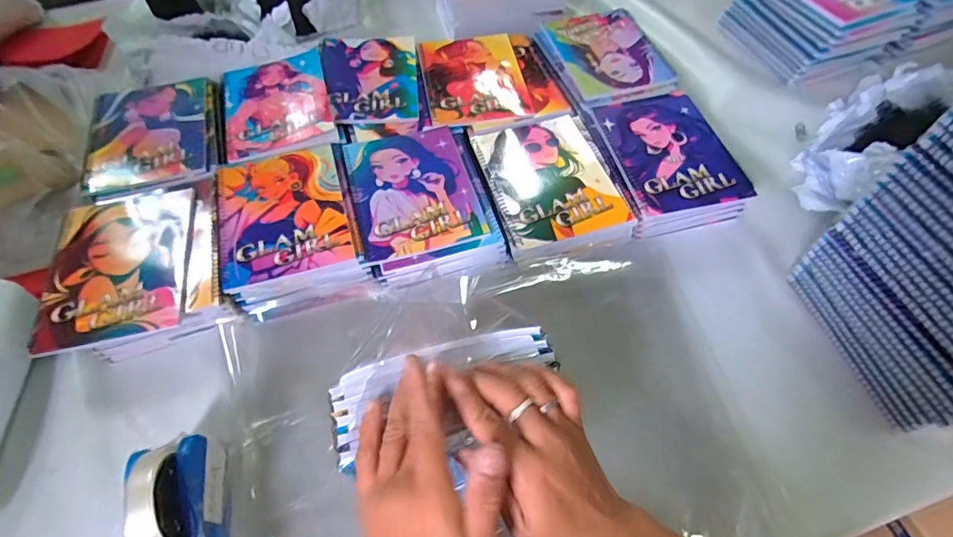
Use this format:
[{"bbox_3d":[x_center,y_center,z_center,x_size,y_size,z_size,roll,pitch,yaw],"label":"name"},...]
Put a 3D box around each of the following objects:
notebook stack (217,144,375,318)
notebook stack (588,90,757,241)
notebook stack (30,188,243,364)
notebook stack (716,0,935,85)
[{"bbox_3d":[-0.229,-0.053,0.600,0.156,0.048,0.215,-16,60,-8],"label":"notebook stack"},{"bbox_3d":[0.249,-0.145,0.651,0.158,0.066,0.228,-13,60,-8],"label":"notebook stack"},{"bbox_3d":[-0.389,0.000,0.568,0.186,0.055,0.201,-11,59,-5],"label":"notebook stack"},{"bbox_3d":[0.560,-0.415,0.791,0.193,0.120,0.210,-19,61,-12],"label":"notebook stack"}]

